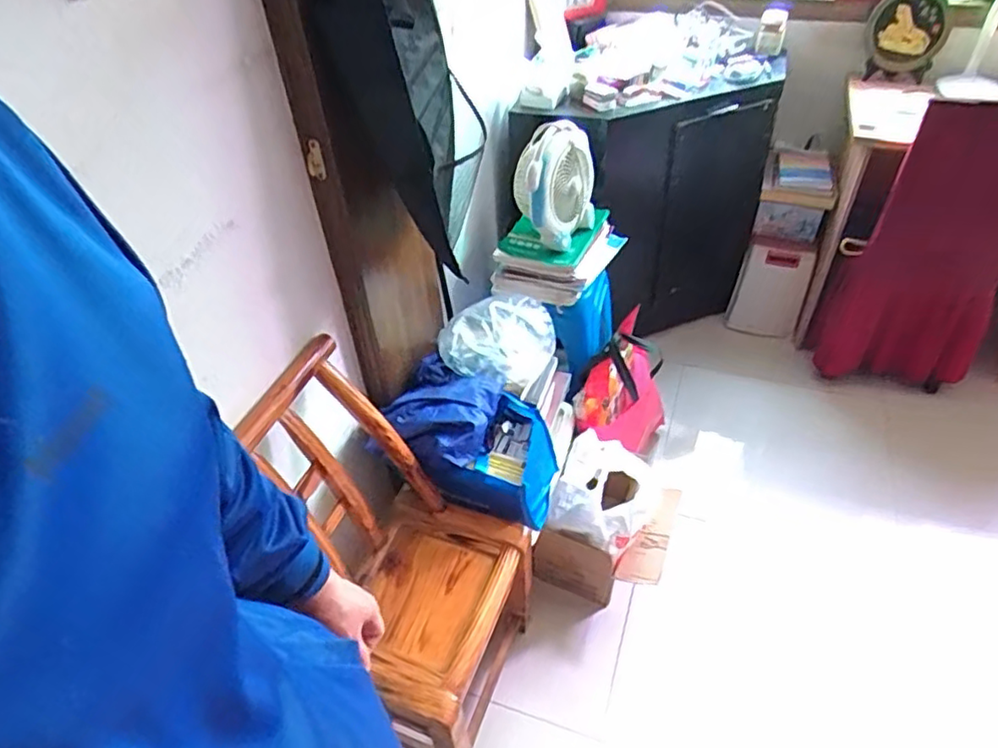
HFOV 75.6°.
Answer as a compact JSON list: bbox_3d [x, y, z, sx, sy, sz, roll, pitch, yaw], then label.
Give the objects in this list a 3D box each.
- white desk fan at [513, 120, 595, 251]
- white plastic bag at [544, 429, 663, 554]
[{"bbox_3d":[0.136,-0.424,1.441,0.117,0.256,0.206,28,52,30],"label":"white desk fan"},{"bbox_3d":[0.241,0.259,1.427,0.214,0.121,0.252,13,46,17],"label":"white plastic bag"}]

